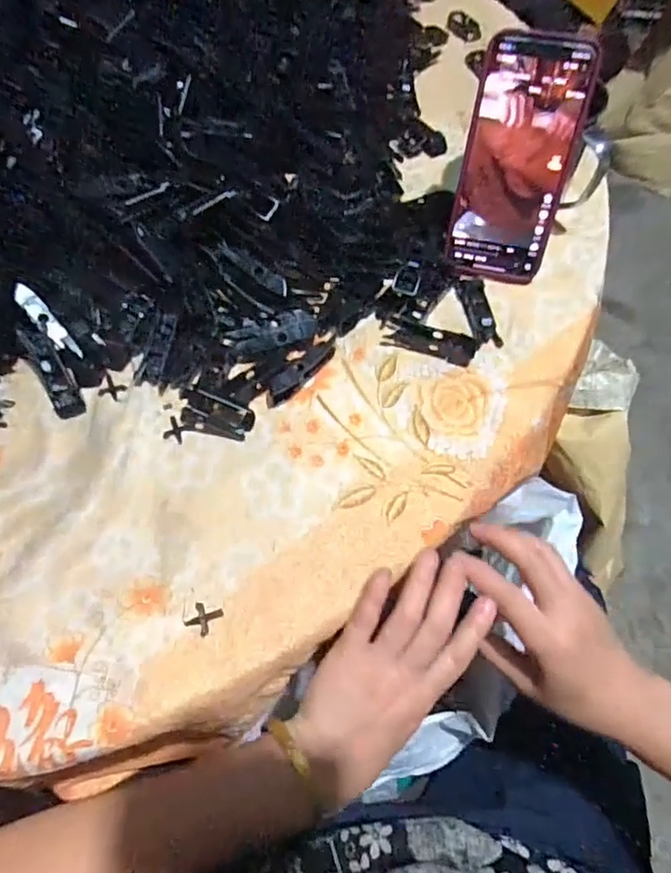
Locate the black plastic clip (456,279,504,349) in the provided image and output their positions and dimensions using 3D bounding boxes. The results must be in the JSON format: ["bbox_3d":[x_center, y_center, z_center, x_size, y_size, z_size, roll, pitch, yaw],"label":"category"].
[{"bbox_3d":[0.112,-0.098,0.426,0.021,0.008,0.064,-8,62,-3],"label":"black plastic clip"}]

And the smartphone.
[{"bbox_3d":[0.135,-0.201,0.409,0.076,0.162,0.010,12,28,8],"label":"smartphone"}]

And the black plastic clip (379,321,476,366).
[{"bbox_3d":[0.071,-0.074,0.418,0.070,0.009,0.023,19,64,11],"label":"black plastic clip"}]

